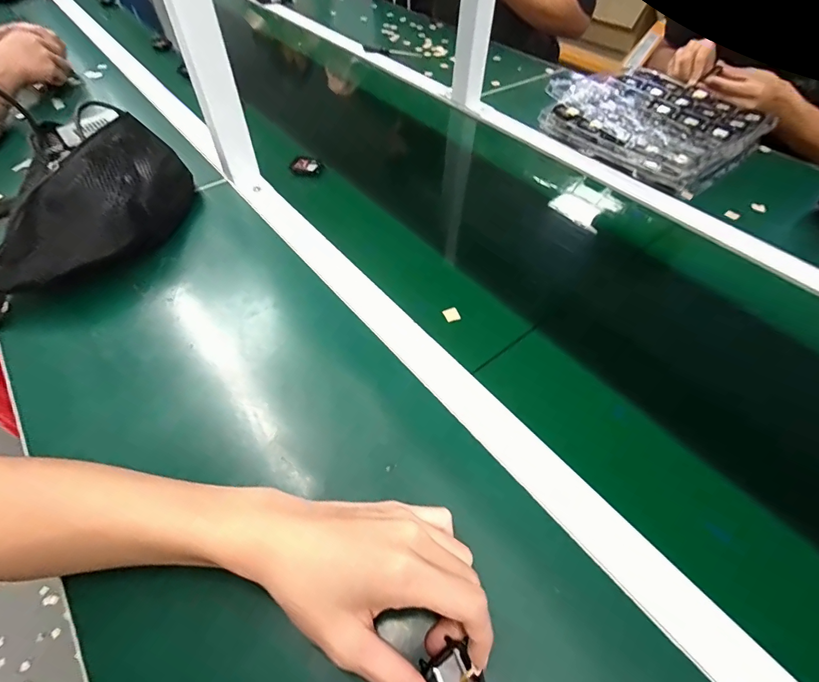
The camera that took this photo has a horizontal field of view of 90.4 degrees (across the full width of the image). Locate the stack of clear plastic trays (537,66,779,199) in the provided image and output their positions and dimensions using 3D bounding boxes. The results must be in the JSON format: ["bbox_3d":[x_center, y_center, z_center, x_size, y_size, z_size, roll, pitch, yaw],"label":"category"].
[{"bbox_3d":[0.412,-0.372,0.683,0.282,0.052,0.281,-32,60,-23],"label":"stack of clear plastic trays"}]

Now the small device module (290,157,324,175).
[{"bbox_3d":[-0.151,-0.260,0.604,0.042,0.013,0.030,4,52,1],"label":"small device module"}]

